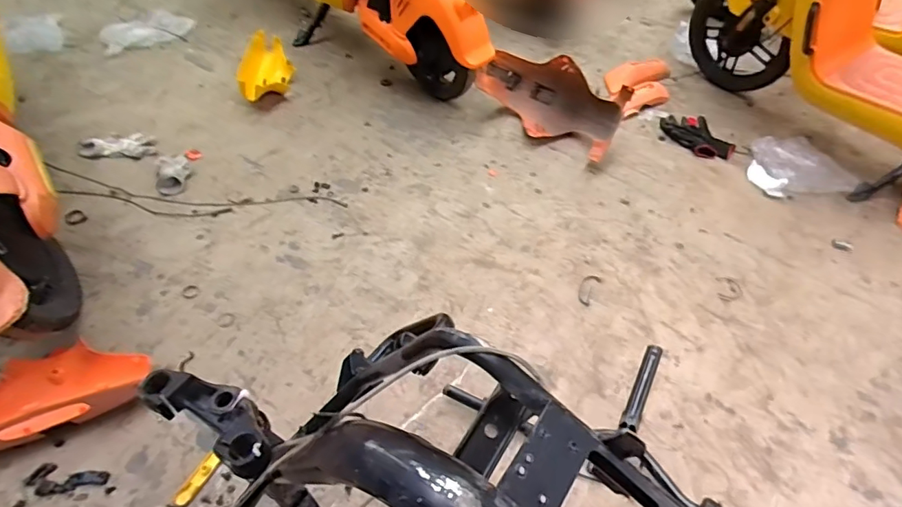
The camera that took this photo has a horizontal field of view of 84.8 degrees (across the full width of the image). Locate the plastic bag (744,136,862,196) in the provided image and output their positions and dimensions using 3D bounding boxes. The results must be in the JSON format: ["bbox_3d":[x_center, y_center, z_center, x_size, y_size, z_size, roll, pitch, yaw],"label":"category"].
[{"bbox_3d":[1.007,-0.268,1.472,0.277,0.052,0.251,-4,49,-8],"label":"plastic bag"}]

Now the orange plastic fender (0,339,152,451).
[{"bbox_3d":[-0.647,0.219,0.799,0.274,0.095,0.132,-18,53,-20],"label":"orange plastic fender"}]

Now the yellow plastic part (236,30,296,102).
[{"bbox_3d":[-0.565,-0.550,1.522,0.125,0.094,0.317,3,49,-3],"label":"yellow plastic part"}]

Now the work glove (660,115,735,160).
[{"bbox_3d":[0.784,-0.378,1.556,0.160,0.030,0.231,-30,58,-27],"label":"work glove"}]

